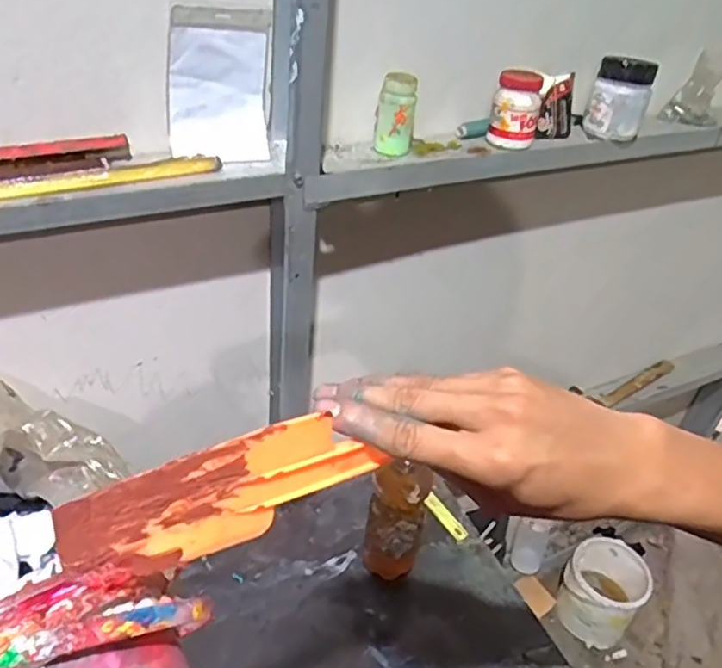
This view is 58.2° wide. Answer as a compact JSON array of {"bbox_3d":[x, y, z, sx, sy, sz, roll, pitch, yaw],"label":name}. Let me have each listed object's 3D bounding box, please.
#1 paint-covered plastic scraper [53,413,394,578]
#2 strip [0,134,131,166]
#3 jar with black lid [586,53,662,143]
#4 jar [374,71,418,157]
[{"bbox_3d":[-0.053,0.068,0.279,0.137,0.052,0.013,-15,41,-25],"label":"paint-covered plastic scraper"},{"bbox_3d":[-0.323,-0.172,0.630,0.191,0.022,0.018,-14,41,-25],"label":"strip"},{"bbox_3d":[0.354,-0.325,0.887,0.075,0.099,0.063,18,38,16],"label":"jar with black lid"},{"bbox_3d":[0.041,-0.259,0.769,0.045,0.086,0.040,6,37,0],"label":"jar"}]

